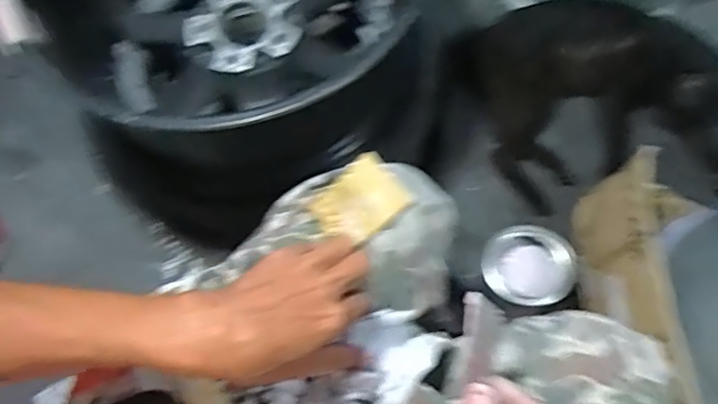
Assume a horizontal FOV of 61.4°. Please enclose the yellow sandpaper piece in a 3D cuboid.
[{"bbox_3d":[0.002,-0.001,0.534,0.079,0.008,0.062,-40,72,-13],"label":"yellow sandpaper piece"}]

